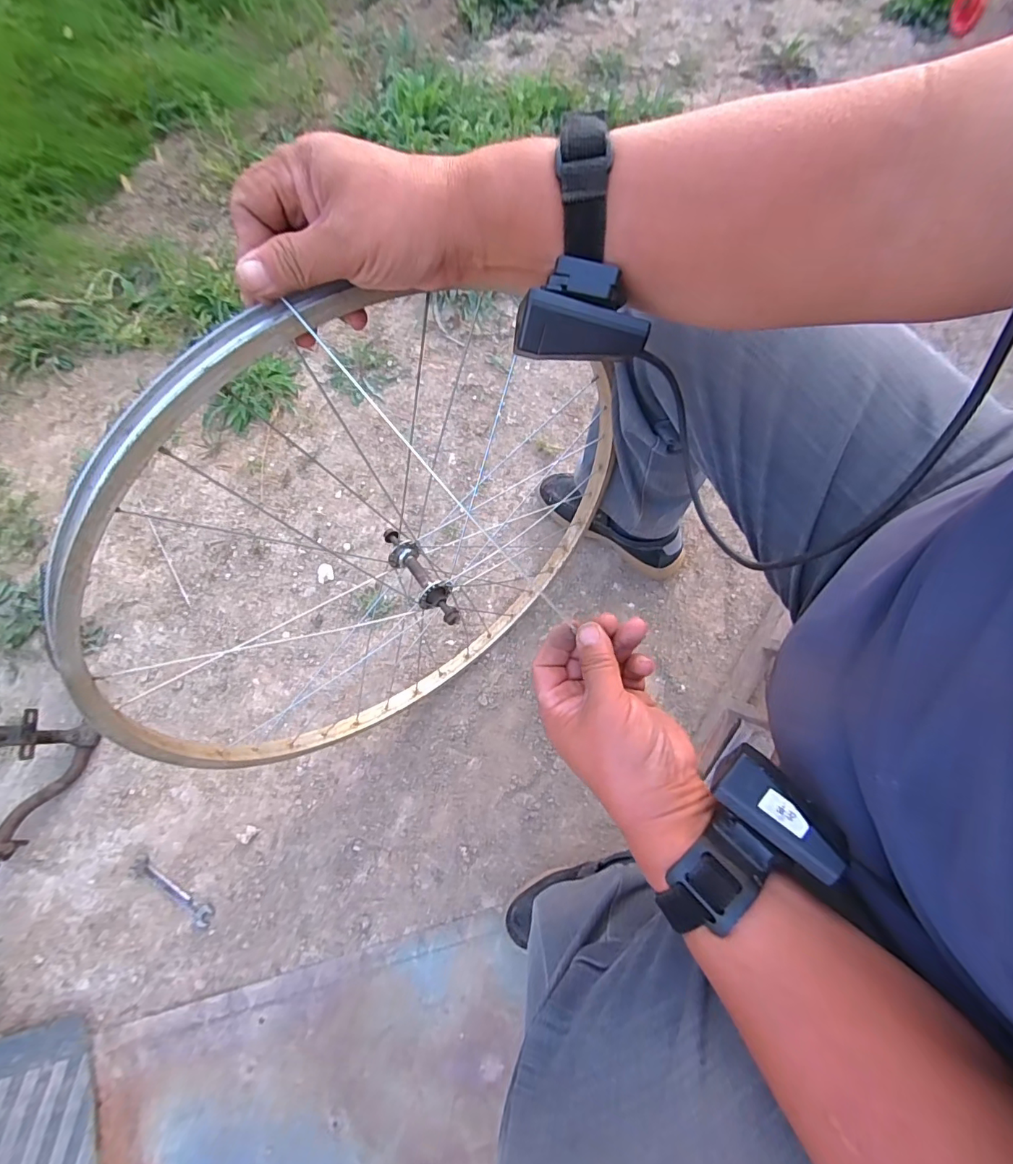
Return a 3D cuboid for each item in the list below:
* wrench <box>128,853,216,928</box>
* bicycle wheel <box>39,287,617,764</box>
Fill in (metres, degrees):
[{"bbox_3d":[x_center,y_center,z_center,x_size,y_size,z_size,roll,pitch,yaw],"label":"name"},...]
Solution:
[{"bbox_3d":[-0.504,0.465,0.718,0.152,0.004,0.032,27,75,11],"label":"wrench"},{"bbox_3d":[-0.106,-0.011,0.515,0.559,0.562,0.121,-39,74,-10],"label":"bicycle wheel"}]

